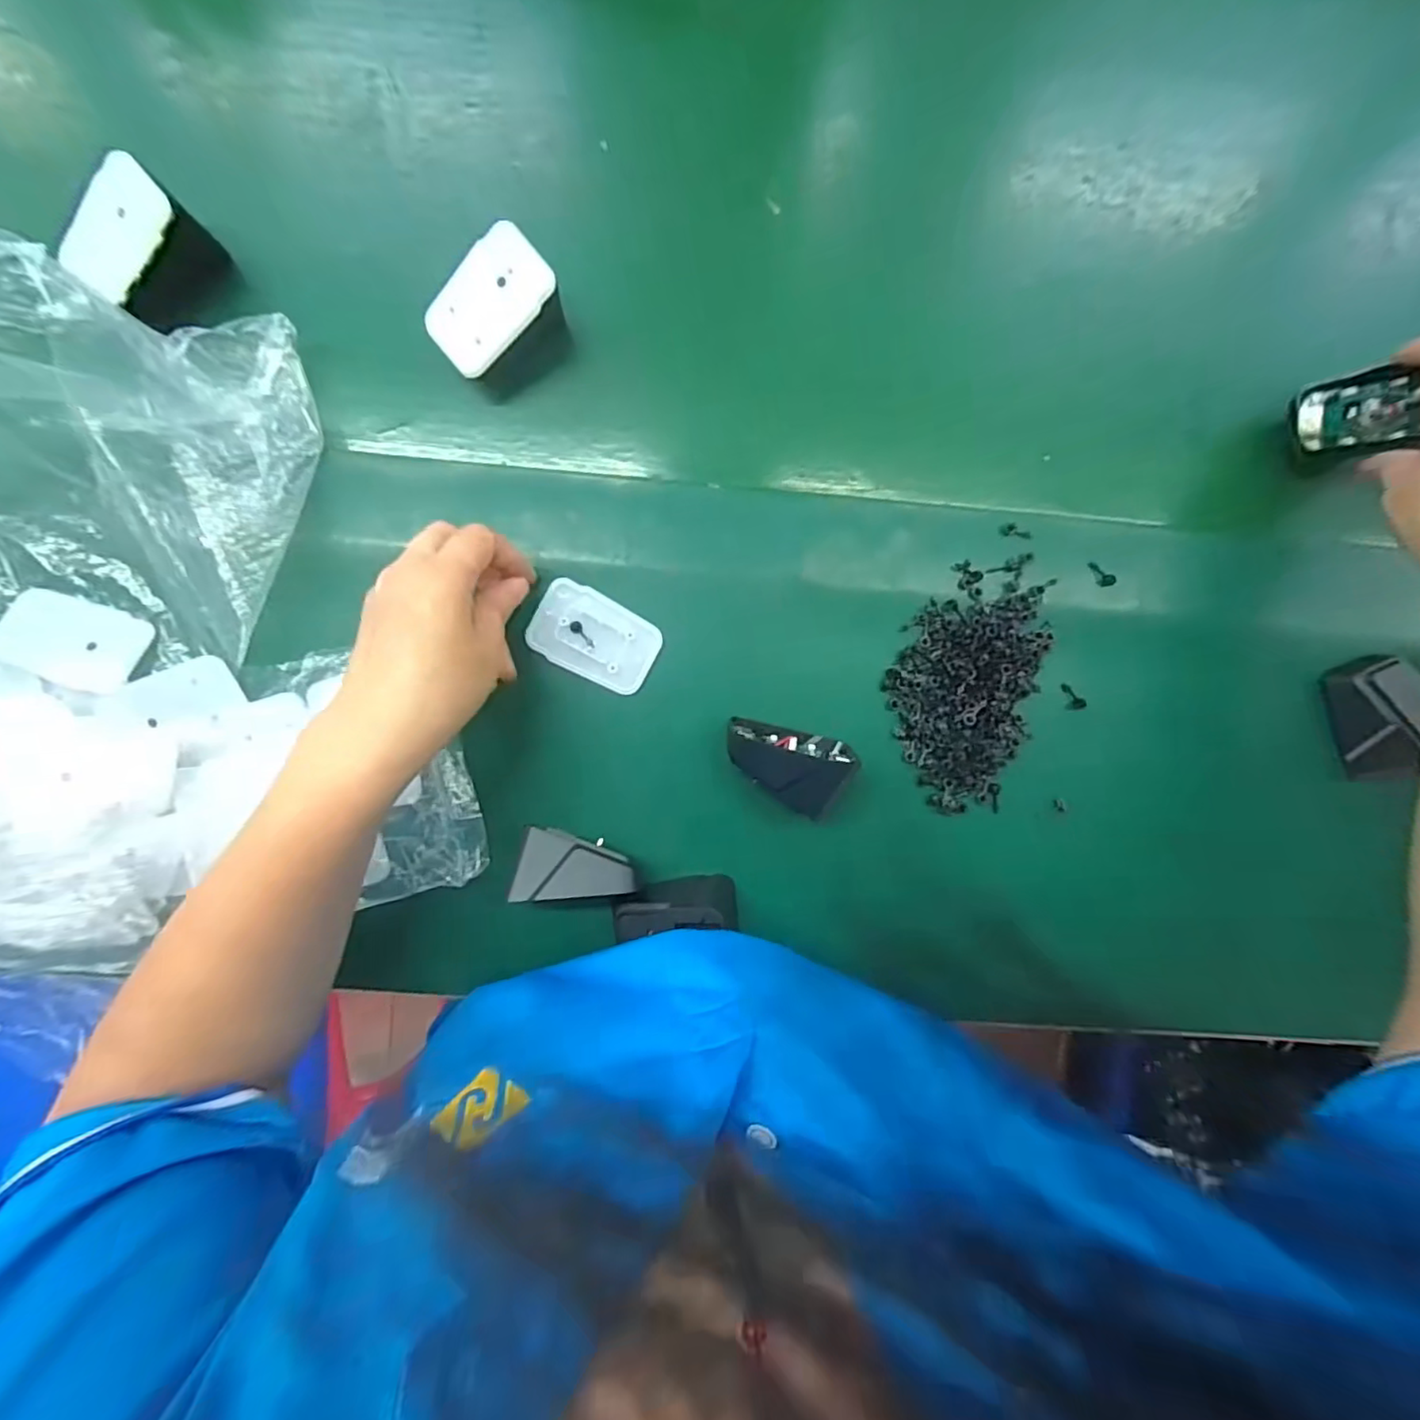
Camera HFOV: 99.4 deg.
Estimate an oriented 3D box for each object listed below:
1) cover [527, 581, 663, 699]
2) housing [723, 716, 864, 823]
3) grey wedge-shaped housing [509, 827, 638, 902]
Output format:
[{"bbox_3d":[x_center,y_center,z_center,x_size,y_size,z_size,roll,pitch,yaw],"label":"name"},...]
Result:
[{"bbox_3d":[-0.065,-0.041,0.336,0.069,0.004,0.045,29,89,-3],"label":"cover"},{"bbox_3d":[0.040,0.026,0.326,0.066,0.034,0.042,28,89,-3],"label":"housing"},{"bbox_3d":[-0.069,0.080,0.319,0.058,0.041,0.033,7,90,-4],"label":"grey wedge-shaped housing"}]

